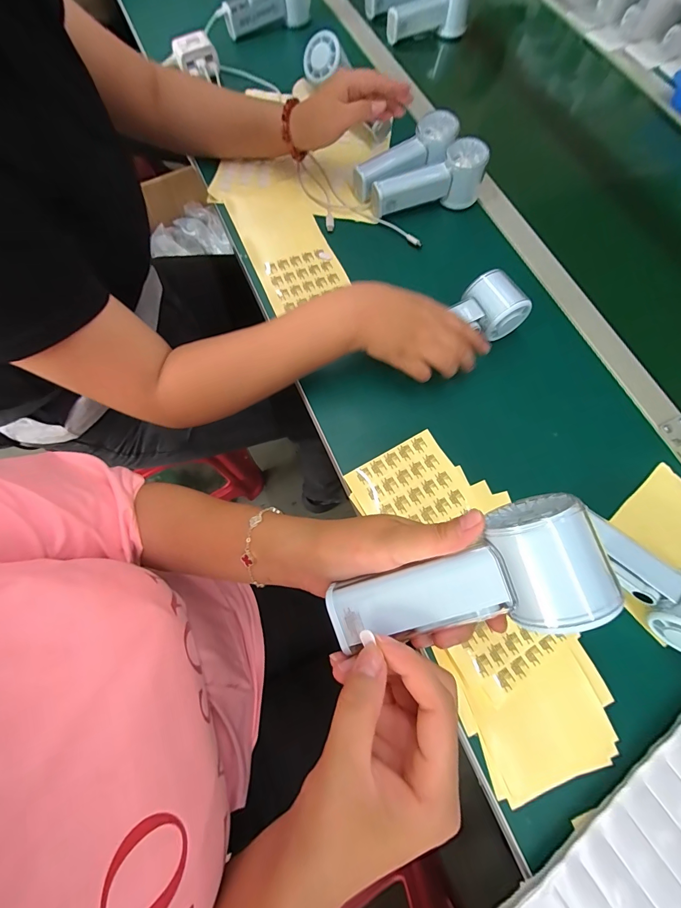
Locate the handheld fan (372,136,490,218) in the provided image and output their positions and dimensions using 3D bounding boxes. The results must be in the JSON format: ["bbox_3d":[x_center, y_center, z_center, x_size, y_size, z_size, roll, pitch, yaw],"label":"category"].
[{"bbox_3d":[0.119,-0.362,0.480,0.156,0.062,0.049,-20,72,-9],"label":"handheld fan"}]

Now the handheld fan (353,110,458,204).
[{"bbox_3d":[0.090,-0.406,0.487,0.157,0.043,0.052,-29,73,5],"label":"handheld fan"}]

